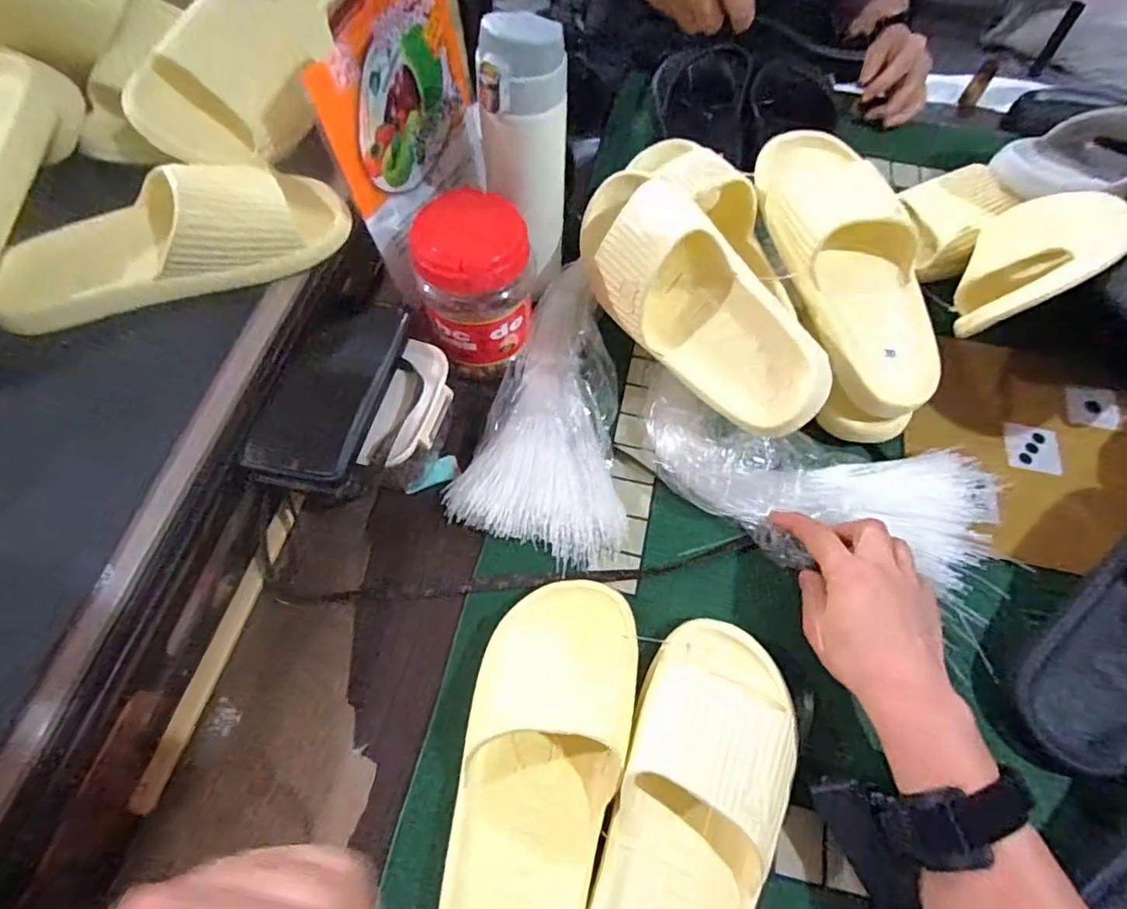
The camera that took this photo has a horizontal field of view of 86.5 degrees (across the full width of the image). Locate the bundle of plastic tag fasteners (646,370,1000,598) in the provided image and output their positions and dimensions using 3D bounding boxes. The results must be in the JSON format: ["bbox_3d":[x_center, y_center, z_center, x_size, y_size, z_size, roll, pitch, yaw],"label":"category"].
[{"bbox_3d":[0.189,0.022,0.455,0.263,0.047,0.111,16,63,5],"label":"bundle of plastic tag fasteners"}]

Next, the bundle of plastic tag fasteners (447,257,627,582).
[{"bbox_3d":[0.008,-0.044,0.498,0.127,0.052,0.254,15,63,5],"label":"bundle of plastic tag fasteners"}]

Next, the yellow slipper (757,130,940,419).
[{"bbox_3d":[0.236,-0.152,0.476,0.099,0.065,0.244,-20,87,-12],"label":"yellow slipper"}]

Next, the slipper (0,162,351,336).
[{"bbox_3d":[-0.281,-0.162,0.423,0.238,0.064,0.090,-22,66,-13],"label":"slipper"}]

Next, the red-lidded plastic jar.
[{"bbox_3d":[-0.071,-0.130,0.477,0.090,0.126,0.073,9,63,2],"label":"red-lidded plastic jar"}]

